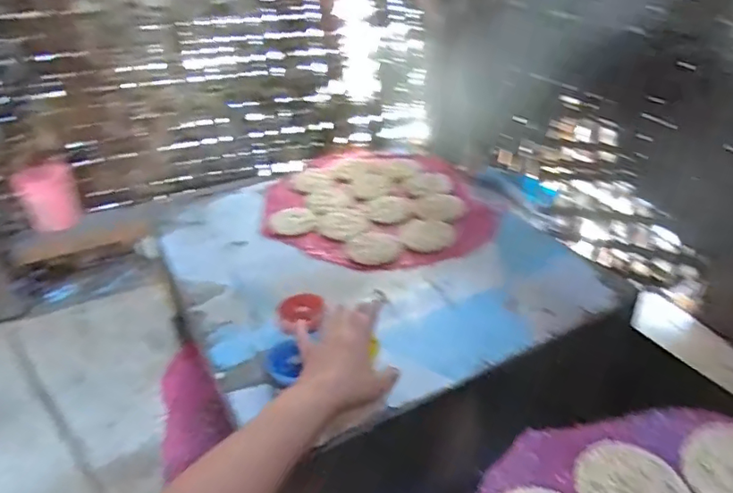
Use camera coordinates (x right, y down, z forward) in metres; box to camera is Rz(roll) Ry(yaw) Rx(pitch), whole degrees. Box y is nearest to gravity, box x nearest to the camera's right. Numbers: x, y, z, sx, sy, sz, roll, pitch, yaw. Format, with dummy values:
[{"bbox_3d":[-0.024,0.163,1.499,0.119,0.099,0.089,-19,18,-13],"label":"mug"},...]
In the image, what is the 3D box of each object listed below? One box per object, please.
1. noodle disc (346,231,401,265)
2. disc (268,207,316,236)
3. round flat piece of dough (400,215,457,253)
[{"bbox_3d":[0.010,0.002,0.803,0.079,0.008,0.074,-2,33,1],"label":"noodle disc"},{"bbox_3d":[-0.121,-0.040,0.879,0.075,0.009,0.078,-9,33,-10],"label":"disc"},{"bbox_3d":[0.096,-0.018,0.832,0.081,0.012,0.084,-2,33,1],"label":"round flat piece of dough"}]

